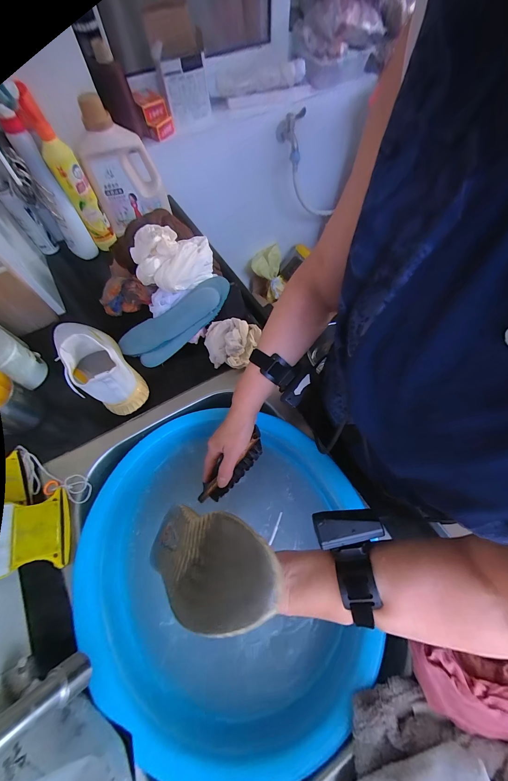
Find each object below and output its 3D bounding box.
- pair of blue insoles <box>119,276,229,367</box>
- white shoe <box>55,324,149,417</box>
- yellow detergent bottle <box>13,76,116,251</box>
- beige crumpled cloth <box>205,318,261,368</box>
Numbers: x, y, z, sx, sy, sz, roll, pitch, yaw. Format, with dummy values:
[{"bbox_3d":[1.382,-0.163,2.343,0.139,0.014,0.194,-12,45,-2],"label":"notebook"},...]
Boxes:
[{"bbox_3d":[-0.159,-0.142,0.551,0.253,0.024,0.099,-34,66,5],"label":"pair of blue insoles"},{"bbox_3d":[-0.302,-0.059,0.493,0.099,0.093,0.230,-38,68,-16],"label":"white shoe"},{"bbox_3d":[-0.395,-0.456,0.584,0.056,0.268,0.064,-33,67,-14],"label":"yellow detergent bottle"},{"bbox_3d":[-0.039,-0.096,0.531,0.109,0.058,0.084,-13,64,-4],"label":"beige crumpled cloth"}]

